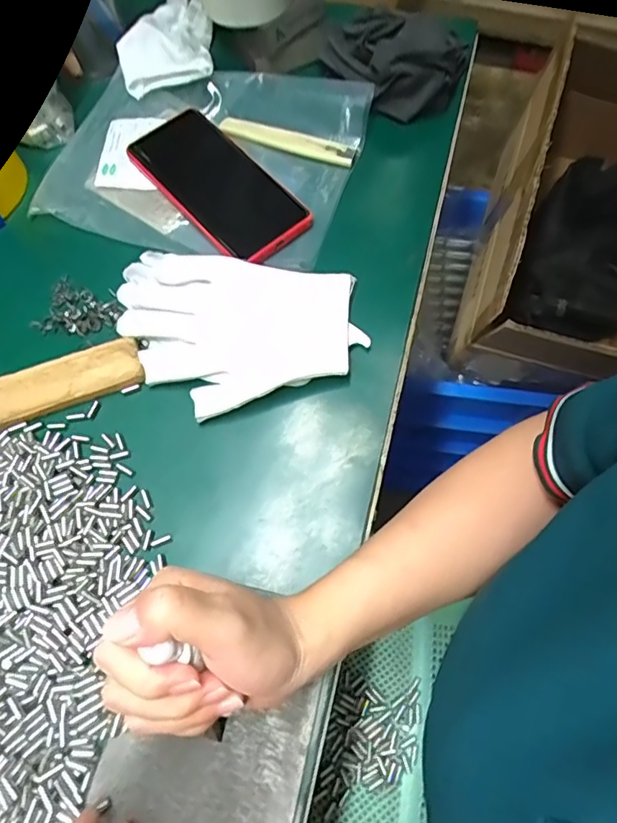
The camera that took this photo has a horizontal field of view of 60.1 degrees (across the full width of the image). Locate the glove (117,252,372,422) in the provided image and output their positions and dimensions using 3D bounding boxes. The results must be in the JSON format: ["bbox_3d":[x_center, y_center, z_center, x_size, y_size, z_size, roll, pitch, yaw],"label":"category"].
[{"bbox_3d":[-0.056,-0.058,0.386,0.175,0.019,0.120,8,68,4],"label":"glove"}]

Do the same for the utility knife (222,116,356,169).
[{"bbox_3d":[-0.020,-0.233,0.461,0.120,0.011,0.021,17,69,9],"label":"utility knife"}]

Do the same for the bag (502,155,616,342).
[{"bbox_3d":[0.339,-0.205,0.643,0.150,0.081,0.239,17,69,7],"label":"bag"}]

